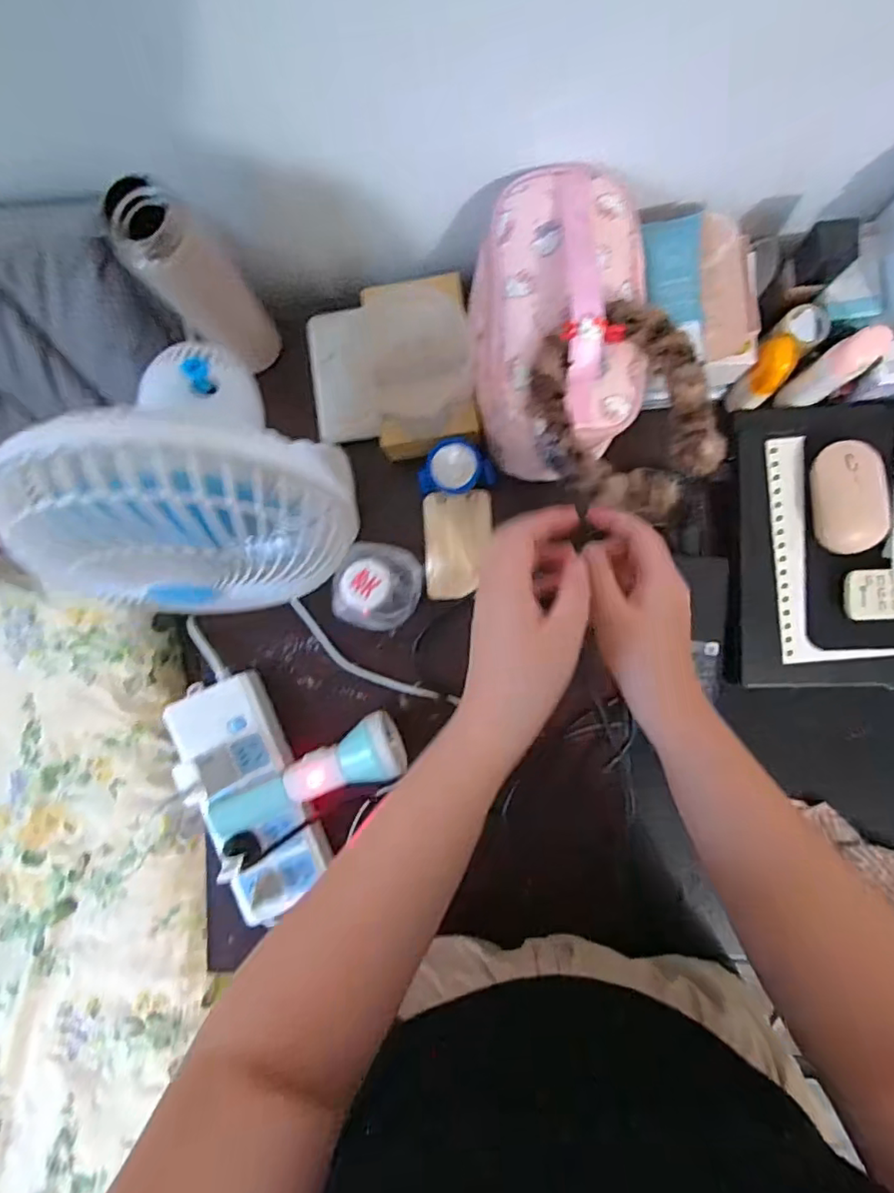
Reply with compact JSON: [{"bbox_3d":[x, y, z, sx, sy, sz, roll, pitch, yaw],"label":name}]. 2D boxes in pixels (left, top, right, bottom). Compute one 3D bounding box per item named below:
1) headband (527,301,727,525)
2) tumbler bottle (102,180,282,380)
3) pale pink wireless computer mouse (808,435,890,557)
[{"bbox_3d":[0.144,-0.146,0.472,0.152,0.042,0.152,-2,100,-14],"label":"headband"},{"bbox_3d":[-0.208,-0.263,0.506,0.064,0.183,0.063,0,85,5],"label":"tumbler bottle"},{"bbox_3d":[0.371,-0.090,0.538,0.058,0.033,0.097,-6,85,4],"label":"pale pink wireless computer mouse"}]

